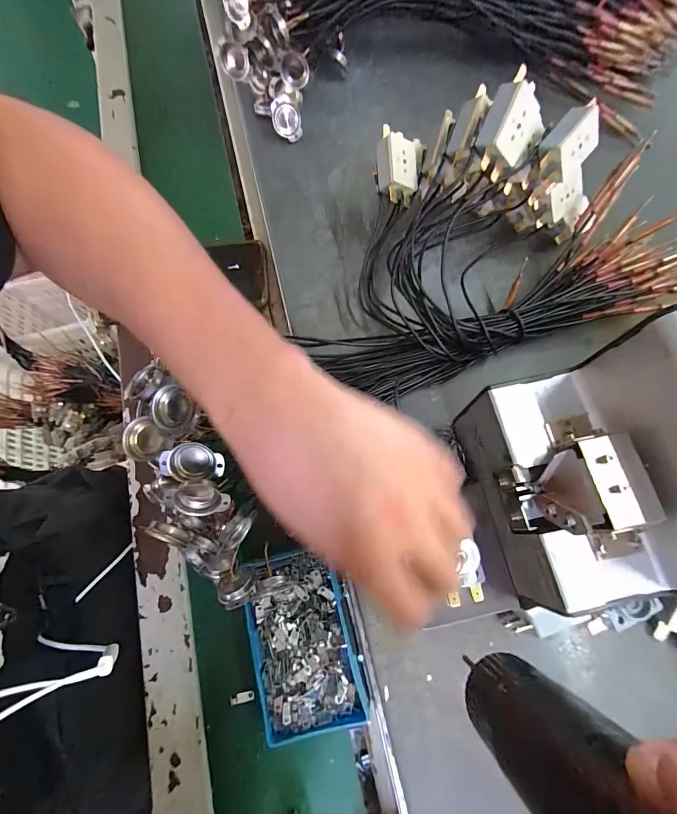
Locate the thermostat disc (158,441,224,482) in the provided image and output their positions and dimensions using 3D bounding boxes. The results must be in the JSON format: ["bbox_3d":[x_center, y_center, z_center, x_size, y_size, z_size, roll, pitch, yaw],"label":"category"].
[{"bbox_3d":[-0.090,0.034,0.234,0.035,0.012,0.027,-7,106,-10],"label":"thermostat disc"}]

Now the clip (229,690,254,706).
[{"bbox_3d":[-0.071,0.213,0.276,0.018,0.004,0.006,-14,73,-2],"label":"clip"}]

